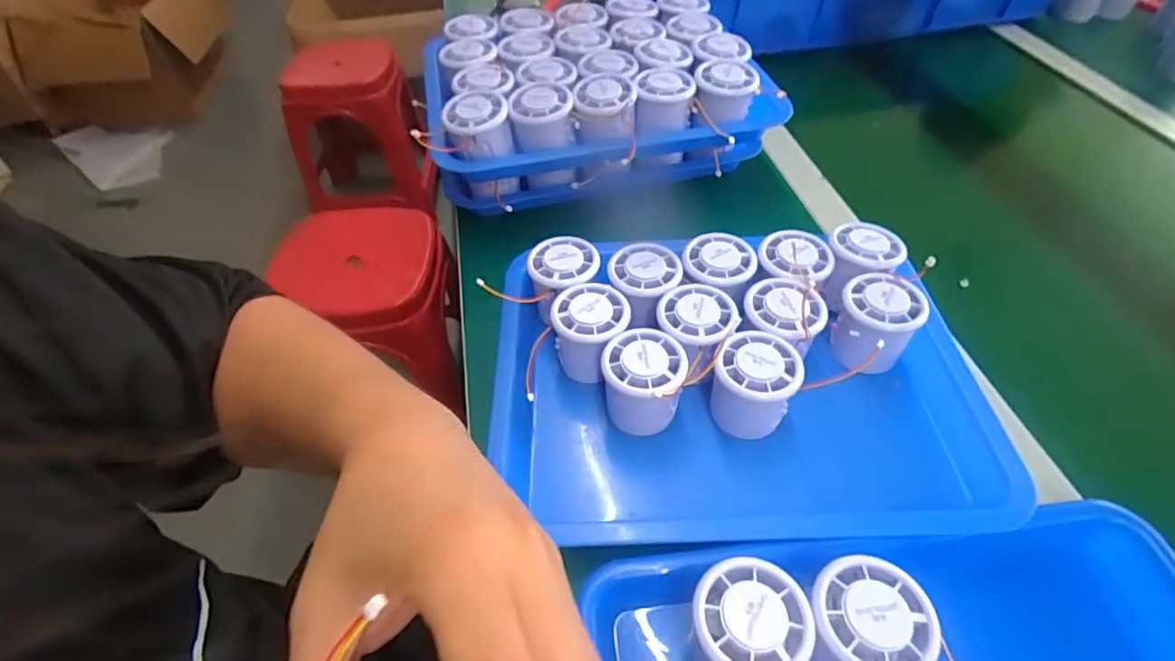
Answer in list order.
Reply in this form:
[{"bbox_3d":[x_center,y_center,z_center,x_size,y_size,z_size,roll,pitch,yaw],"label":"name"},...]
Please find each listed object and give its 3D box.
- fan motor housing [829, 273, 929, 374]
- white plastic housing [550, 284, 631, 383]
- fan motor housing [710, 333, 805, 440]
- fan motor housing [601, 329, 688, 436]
[{"bbox_3d":[0.211,-0.003,0.426,0.056,0.054,0.063,25,54,22],"label":"fan motor housing"},{"bbox_3d":[0.002,0.003,0.432,0.056,0.054,0.058,1,48,3],"label":"white plastic housing"},{"bbox_3d":[0.115,0.039,0.397,0.053,0.058,0.054,-1,48,1],"label":"fan motor housing"},{"bbox_3d":[0.040,0.038,0.403,0.053,0.057,0.054,-1,48,1],"label":"fan motor housing"}]

